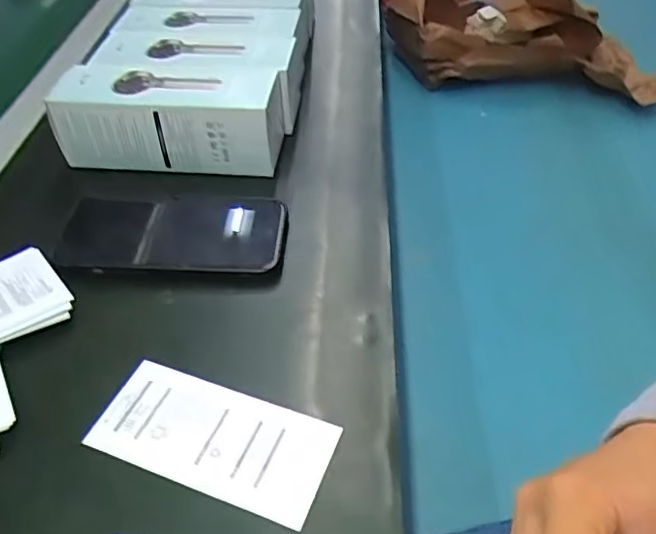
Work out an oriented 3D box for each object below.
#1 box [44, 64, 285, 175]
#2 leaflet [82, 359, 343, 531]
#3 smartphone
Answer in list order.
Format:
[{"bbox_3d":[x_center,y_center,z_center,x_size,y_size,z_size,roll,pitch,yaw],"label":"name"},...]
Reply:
[{"bbox_3d":[-0.122,-0.119,0.461,0.167,0.059,0.071,3,45,5],"label":"box"},{"bbox_3d":[-0.058,0.085,0.299,0.119,0.004,0.054,14,47,16],"label":"leaflet"},{"bbox_3d":[-0.102,-0.024,0.395,0.143,0.015,0.066,-2,44,4],"label":"smartphone"}]

